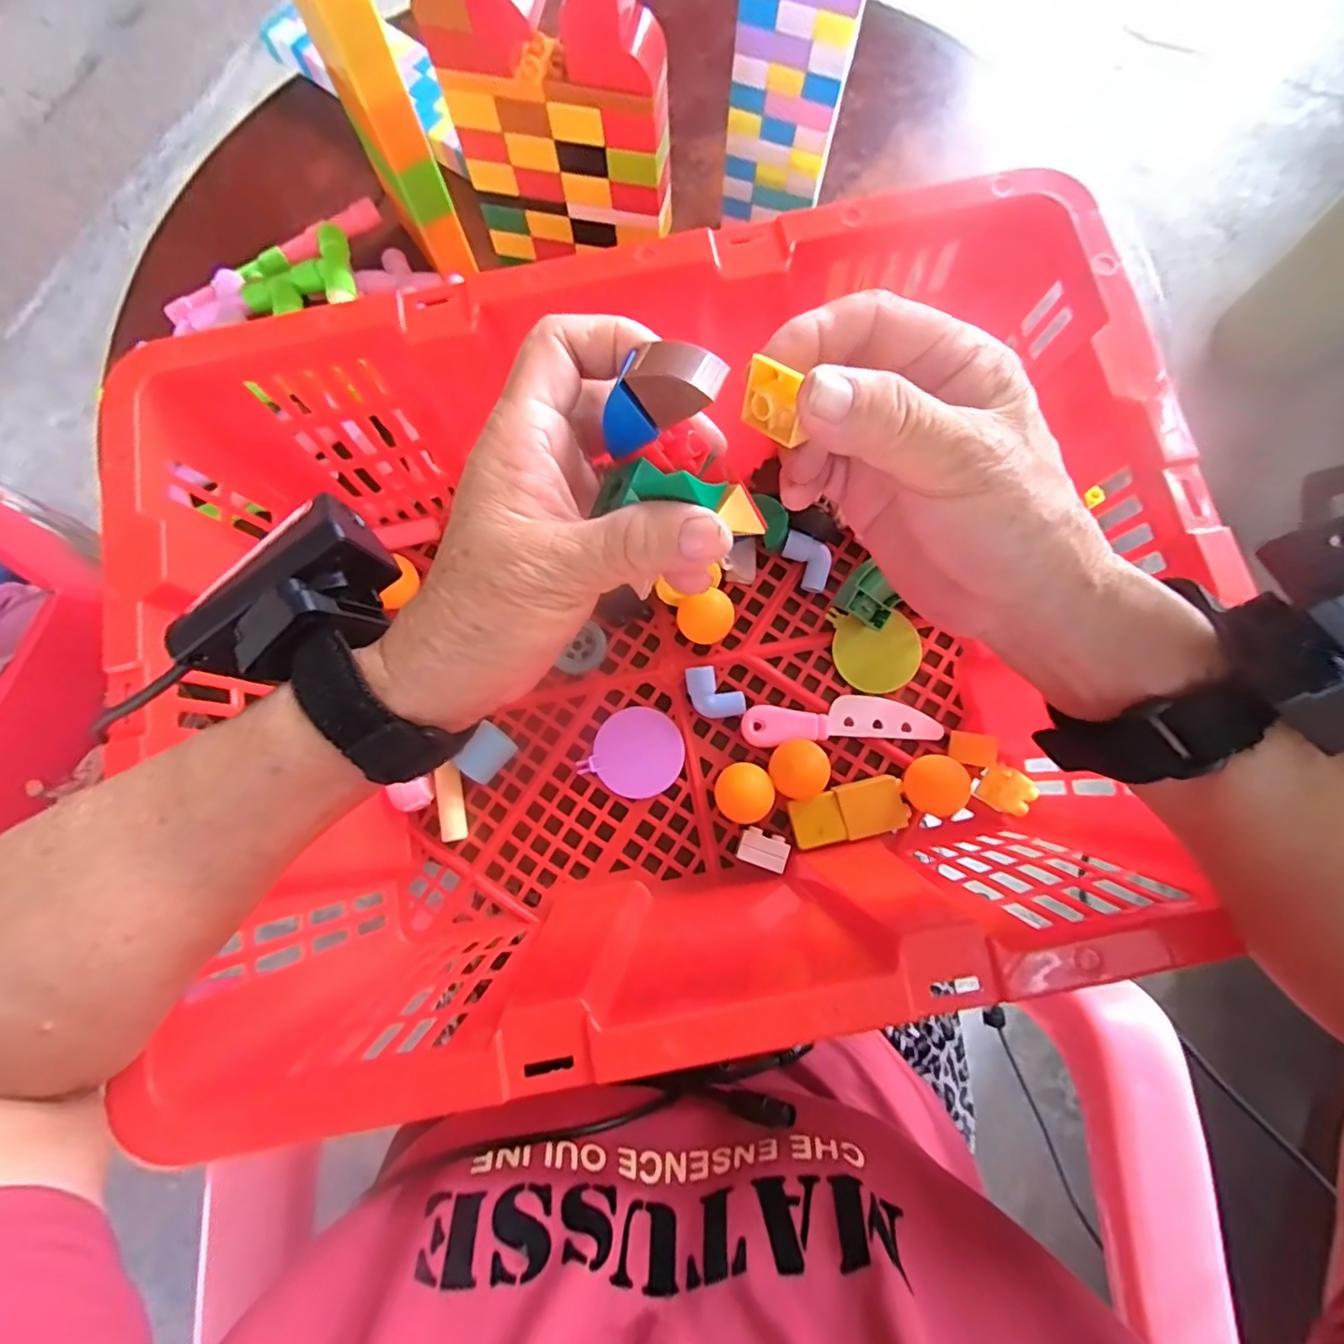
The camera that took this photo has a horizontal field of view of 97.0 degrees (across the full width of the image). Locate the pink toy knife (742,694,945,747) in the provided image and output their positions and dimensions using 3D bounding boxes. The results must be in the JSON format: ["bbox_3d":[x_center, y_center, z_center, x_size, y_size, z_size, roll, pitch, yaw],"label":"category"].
[{"bbox_3d":[0.111,0.031,0.391,0.127,0.007,0.030,-3,78,0],"label":"pink toy knife"}]

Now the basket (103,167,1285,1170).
[{"bbox_3d":[-0.003,-0.012,0.324,0.452,0.168,0.344,-12,78,-2],"label":"basket"}]

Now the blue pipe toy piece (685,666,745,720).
[{"bbox_3d":[0.029,0.013,0.390,0.034,0.011,0.034,-12,78,-2],"label":"blue pipe toy piece"}]

